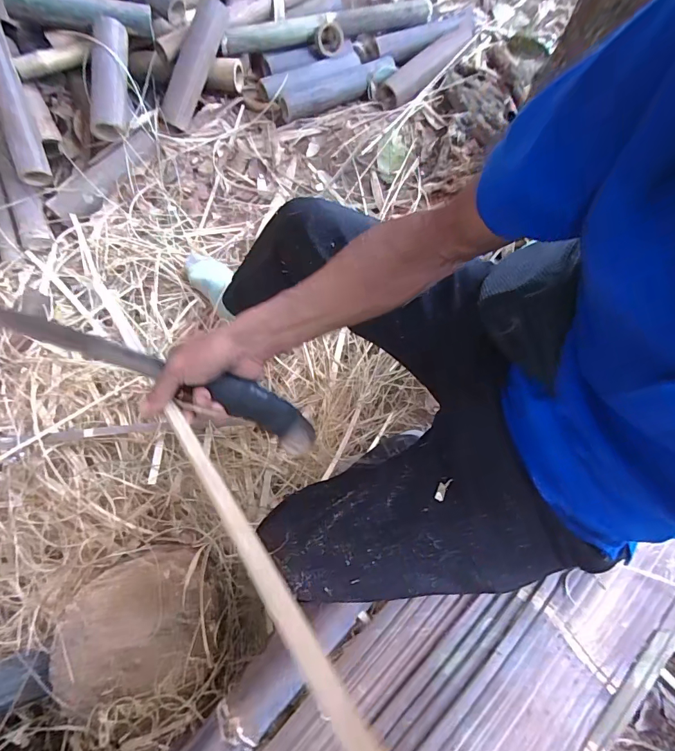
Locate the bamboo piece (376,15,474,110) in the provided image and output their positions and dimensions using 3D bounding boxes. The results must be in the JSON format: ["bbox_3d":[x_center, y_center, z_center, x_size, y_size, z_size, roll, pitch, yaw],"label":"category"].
[{"bbox_3d":[0.291,-0.978,1.296,0.092,0.066,0.442,42,77,11],"label":"bamboo piece"}]

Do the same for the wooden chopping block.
[{"bbox_3d":[-0.327,0.412,0.696,0.240,0.096,0.211,-10,74,-4],"label":"wooden chopping block"}]

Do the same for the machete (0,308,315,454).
[{"bbox_3d":[-0.188,0.000,0.429,0.346,0.029,0.049,19,74,0],"label":"machete"}]

